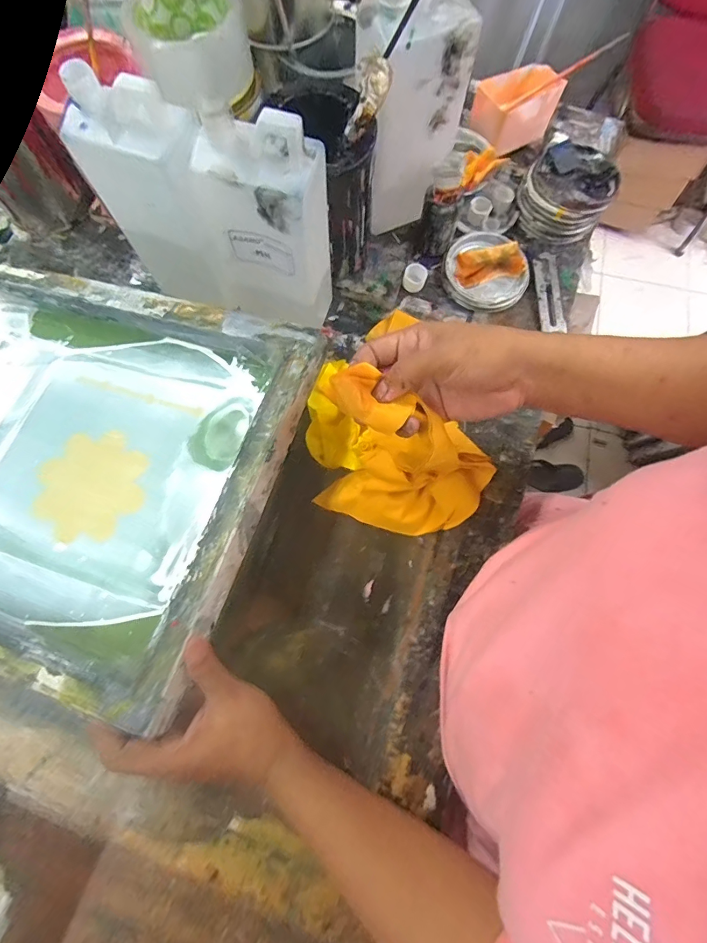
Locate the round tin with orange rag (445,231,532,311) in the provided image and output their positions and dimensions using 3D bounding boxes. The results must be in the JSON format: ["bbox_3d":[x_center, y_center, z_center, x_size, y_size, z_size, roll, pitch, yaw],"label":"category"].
[{"bbox_3d":[0.158,-0.238,0.510,0.097,0.026,0.097,0,74,-1],"label":"round tin with orange rag"}]

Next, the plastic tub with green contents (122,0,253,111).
[{"bbox_3d":[-0.135,-0.356,0.358,0.093,0.047,0.093,-11,74,-4],"label":"plastic tub with green contents"}]

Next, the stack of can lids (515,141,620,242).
[{"bbox_3d":[0.261,-0.342,0.524,0.101,0.045,0.107,40,77,10],"label":"stack of can lids"}]

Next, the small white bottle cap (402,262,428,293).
[{"bbox_3d":[0.073,-0.232,0.505,0.027,0.017,0.027,0,74,-1],"label":"small white bottle cap"}]

